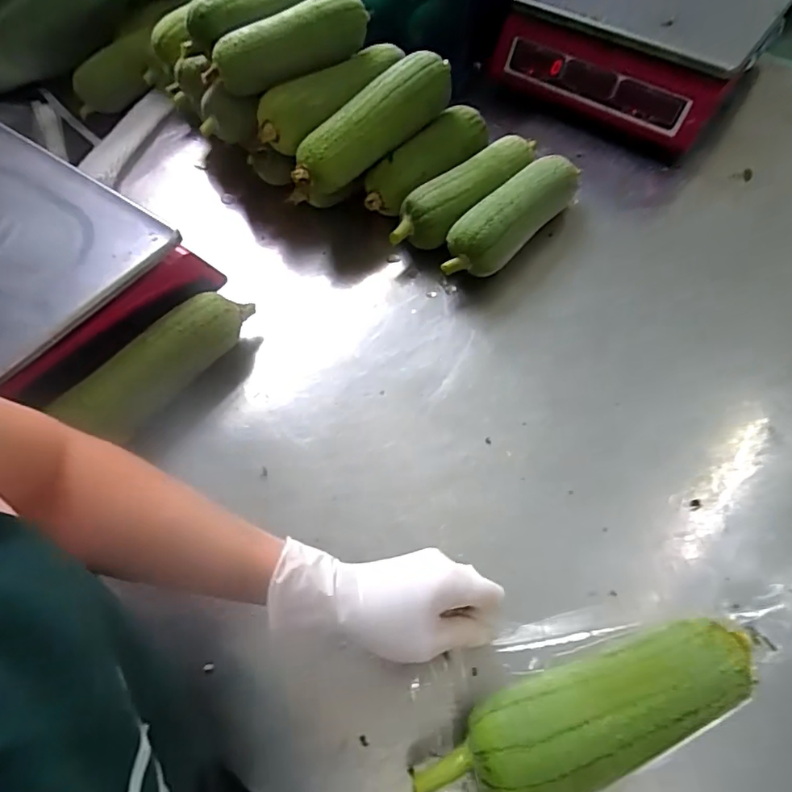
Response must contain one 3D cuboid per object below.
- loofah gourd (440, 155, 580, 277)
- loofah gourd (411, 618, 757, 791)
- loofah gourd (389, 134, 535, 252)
[{"bbox_3d":[0.128,-0.189,0.567,0.063,0.069,0.190,38,67,21],"label":"loofah gourd"},{"bbox_3d":[0.121,0.207,0.329,0.215,0.065,0.066,-17,61,-9],"label":"loofah gourd"},{"bbox_3d":[0.081,-0.225,0.589,0.201,0.058,0.054,-37,65,-19],"label":"loofah gourd"}]

